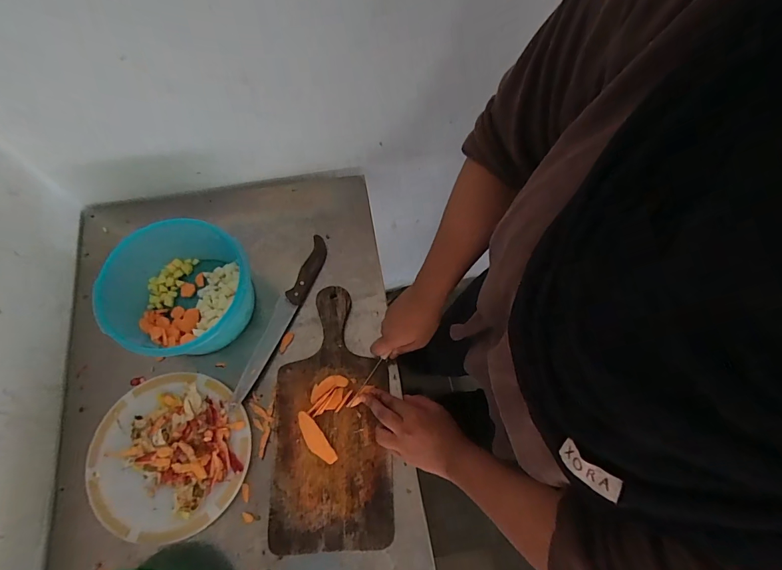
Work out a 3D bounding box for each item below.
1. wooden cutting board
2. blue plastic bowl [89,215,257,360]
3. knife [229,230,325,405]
[{"bbox_3d":[-0.089,0.185,0.585,0.166,0.021,0.363,-2,70,-2],"label":"wooden cutting board"},{"bbox_3d":[-0.304,0.013,0.588,0.197,0.108,0.192,0,70,-1],"label":"blue plastic bowl"},{"bbox_3d":[-0.179,0.049,0.637,0.037,0.025,0.292,25,71,8],"label":"knife"}]

